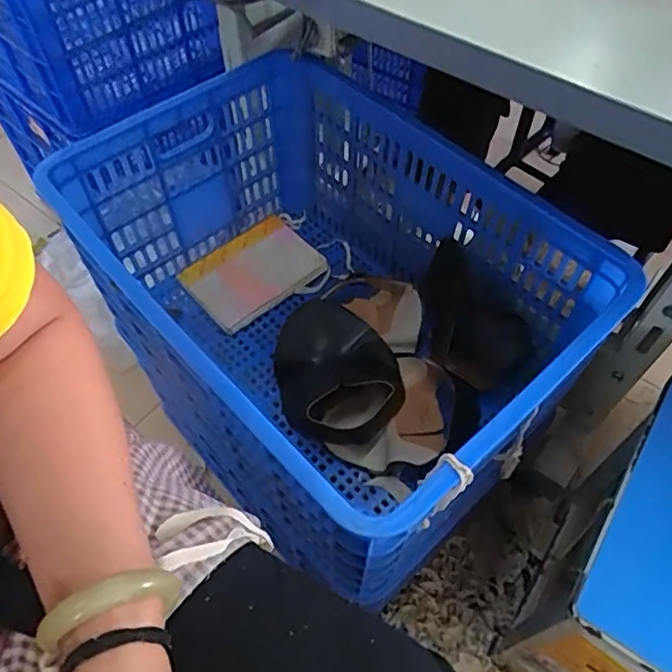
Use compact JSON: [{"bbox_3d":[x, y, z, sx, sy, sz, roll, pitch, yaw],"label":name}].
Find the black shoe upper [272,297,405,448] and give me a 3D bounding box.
[{"bbox_3d":[0.002,0.040,0.817,0.147,0.074,0.215,-32,62,-20],"label":"black shoe upper"}]

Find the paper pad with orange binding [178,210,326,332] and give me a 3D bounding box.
[{"bbox_3d":[-0.127,-0.109,0.955,0.229,0.023,0.161,-32,62,-20],"label":"paper pad with orange binding"}]

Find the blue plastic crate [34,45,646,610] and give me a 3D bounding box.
[{"bbox_3d":[-0.022,-0.046,0.757,0.413,0.294,0.603,-36,63,-22],"label":"blue plastic crate"}]

